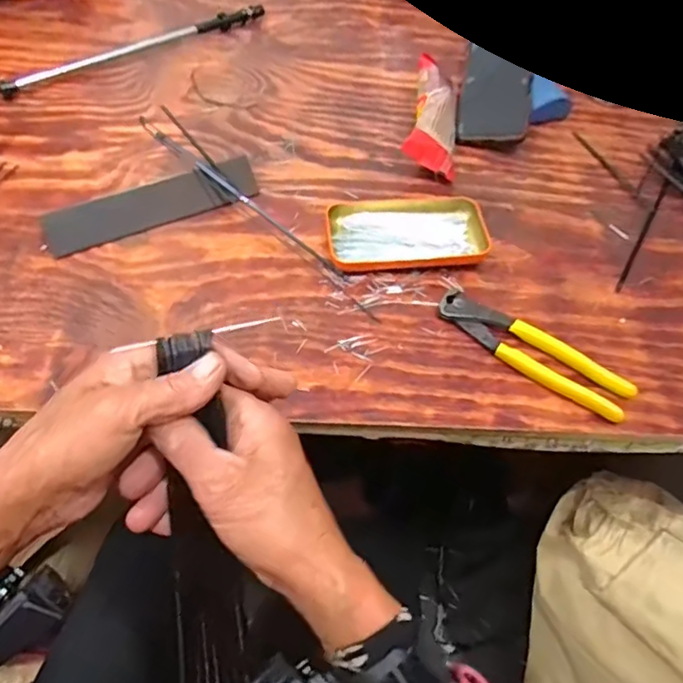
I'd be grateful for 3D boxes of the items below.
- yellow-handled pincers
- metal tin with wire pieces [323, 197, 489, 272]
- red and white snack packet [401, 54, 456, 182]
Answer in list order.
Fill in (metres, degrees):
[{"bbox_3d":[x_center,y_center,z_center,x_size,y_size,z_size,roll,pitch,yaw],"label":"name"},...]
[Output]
[{"bbox_3d":[0.154,0.008,0.477,0.160,0.014,0.039,32,58,17],"label":"yellow-handled pincers"},{"bbox_3d":[0.059,-0.099,0.542,0.142,0.019,0.076,-2,55,-7],"label":"metal tin with wire pieces"},{"bbox_3d":[0.097,-0.236,0.619,0.052,0.052,0.152,9,54,2],"label":"red and white snack packet"}]

